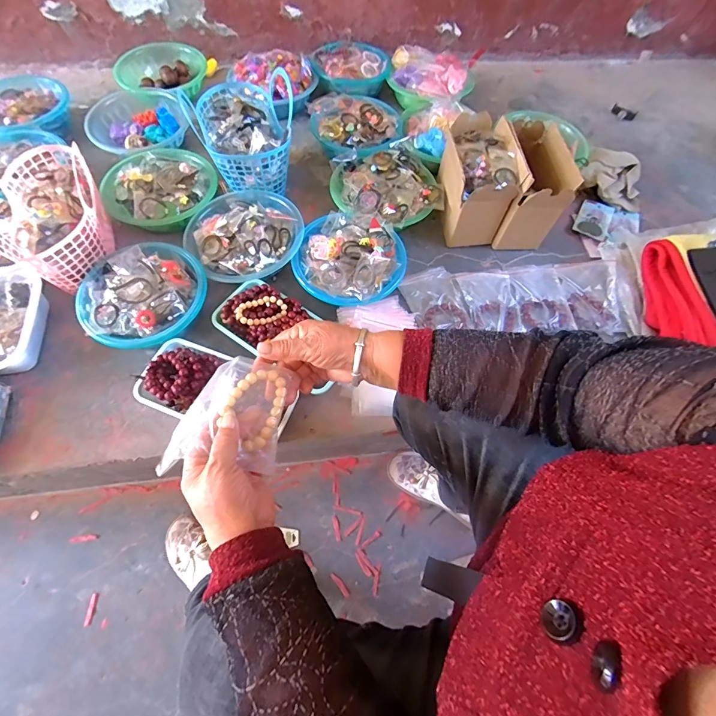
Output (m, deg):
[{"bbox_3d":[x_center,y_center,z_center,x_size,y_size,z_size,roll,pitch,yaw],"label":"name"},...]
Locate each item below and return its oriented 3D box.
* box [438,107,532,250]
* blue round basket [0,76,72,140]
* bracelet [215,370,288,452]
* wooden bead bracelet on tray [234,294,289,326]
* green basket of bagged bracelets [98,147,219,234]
[{"bbox_3d":[0.254,-0.388,0.834,0.128,0.166,0.211,-3,64,-5],"label":"box"},{"bbox_3d":[-0.847,-0.624,0.959,0.203,0.076,0.230,-5,64,-6],"label":"blue round basket"},{"bbox_3d":[-0.104,0.047,0.382,0.052,0.018,0.082,20,64,7],"label":"bracelet"},{"bbox_3d":[-0.173,-0.085,0.681,0.089,0.020,0.055,-25,67,-15],"label":"wooden bead bracelet on tray"},{"bbox_3d":[-0.437,-0.377,0.847,0.232,0.074,0.214,-18,66,-12],"label":"green basket of bagged bracelets"}]

